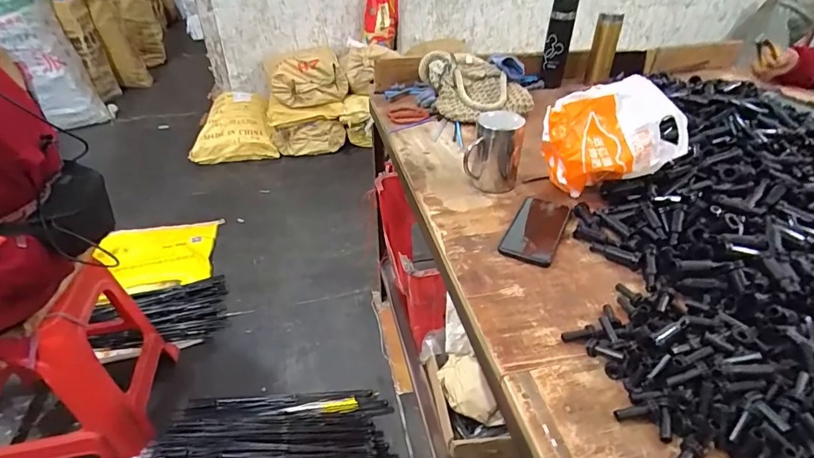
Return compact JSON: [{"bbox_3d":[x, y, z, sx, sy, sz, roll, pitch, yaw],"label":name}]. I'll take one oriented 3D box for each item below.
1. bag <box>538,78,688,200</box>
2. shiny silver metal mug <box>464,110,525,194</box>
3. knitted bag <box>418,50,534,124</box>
[{"bbox_3d":[0.318,-0.135,0.694,0.207,0.164,0.108,-3,36,-5],"label":"bag"},{"bbox_3d":[0.147,-0.132,0.730,0.089,0.127,0.074,9,37,12],"label":"shiny silver metal mug"},{"bbox_3d":[0.163,-0.348,1.035,0.221,0.135,0.201,-10,37,-14],"label":"knitted bag"}]

